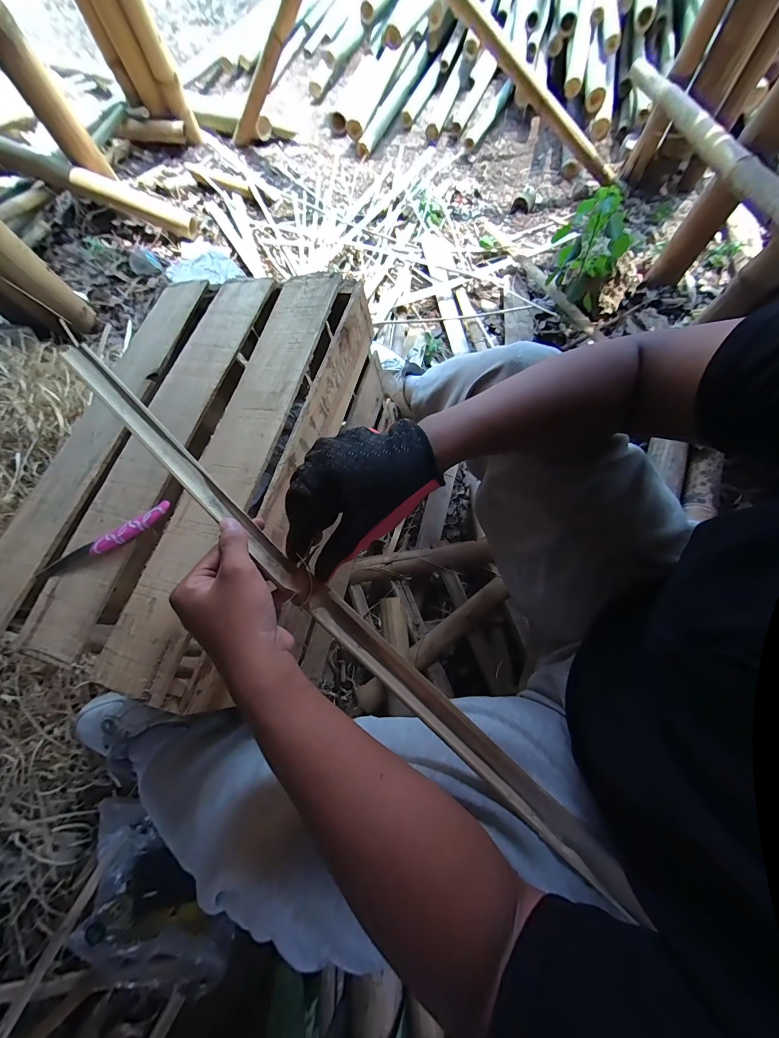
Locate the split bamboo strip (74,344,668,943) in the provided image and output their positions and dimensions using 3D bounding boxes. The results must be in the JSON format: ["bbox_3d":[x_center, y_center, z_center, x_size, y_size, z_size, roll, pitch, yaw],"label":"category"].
[{"bbox_3d":[-0.044,0.089,0.299,0.656,0.013,0.026,44,75,2],"label":"split bamboo strip"}]

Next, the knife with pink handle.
[{"bbox_3d":[-0.339,0.029,0.400,0.178,0.016,0.026,-27,71,3],"label":"knife with pink handle"}]

